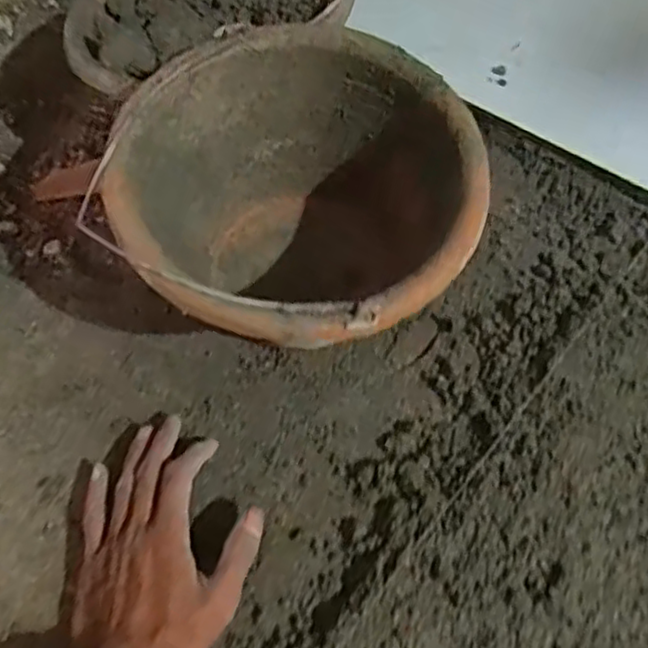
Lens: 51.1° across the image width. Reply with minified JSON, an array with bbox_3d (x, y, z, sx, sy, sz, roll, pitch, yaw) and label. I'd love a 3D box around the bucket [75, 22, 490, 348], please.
[{"bbox_3d":[-0.013,-0.073,0.519,0.245,0.184,0.236,-1,58,2],"label":"bucket"}]

